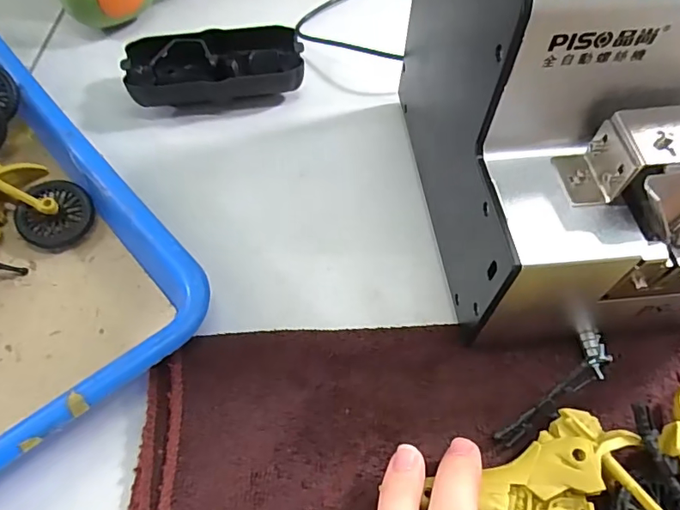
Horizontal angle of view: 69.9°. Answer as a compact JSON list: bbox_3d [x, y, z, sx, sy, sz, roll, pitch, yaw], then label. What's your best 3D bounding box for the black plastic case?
[{"bbox_3d":[-0.081,-0.123,0.321,0.109,0.031,0.053,-11,59,-6],"label":"black plastic case"}]

